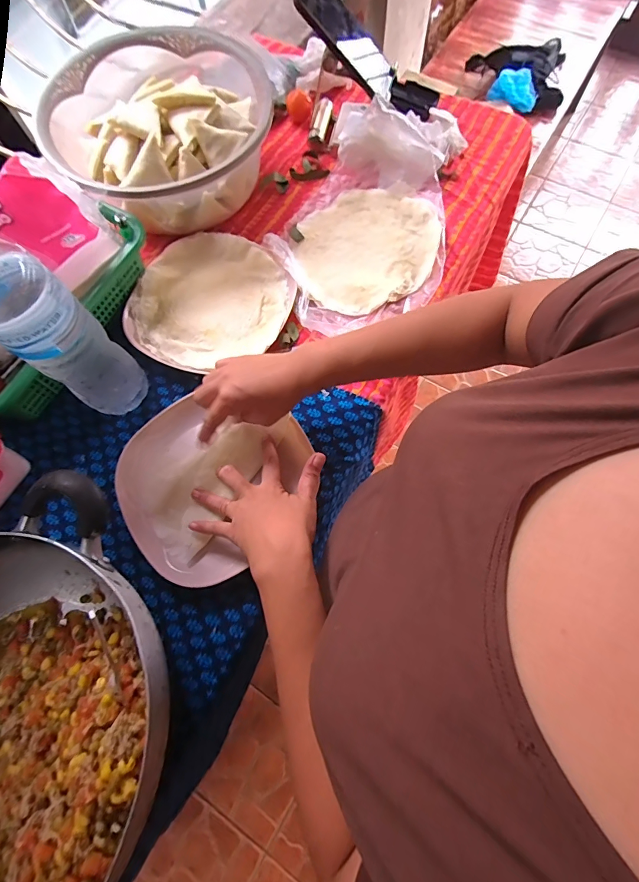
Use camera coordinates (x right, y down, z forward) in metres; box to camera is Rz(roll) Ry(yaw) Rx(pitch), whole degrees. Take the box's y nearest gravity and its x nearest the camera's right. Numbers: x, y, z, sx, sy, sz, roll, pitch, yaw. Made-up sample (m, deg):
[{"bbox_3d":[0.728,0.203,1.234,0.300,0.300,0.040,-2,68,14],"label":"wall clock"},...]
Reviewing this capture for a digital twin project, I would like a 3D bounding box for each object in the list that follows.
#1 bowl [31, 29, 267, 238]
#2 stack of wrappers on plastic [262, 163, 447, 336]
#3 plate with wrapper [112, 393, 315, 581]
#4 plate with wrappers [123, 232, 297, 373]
[{"bbox_3d":[-0.211,-0.427,0.565,0.294,0.127,0.278,-1,71,2],"label":"bowl"},{"bbox_3d":[0.062,-0.291,0.556,0.256,0.024,0.265,-21,71,-5],"label":"stack of wrappers on plastic"},{"bbox_3d":[-0.135,0.043,0.448,0.190,0.026,0.204,-1,71,2],"label":"plate with wrapper"},{"bbox_3d":[-0.146,-0.188,0.530,0.207,0.020,0.207,-1,71,2],"label":"plate with wrappers"}]

